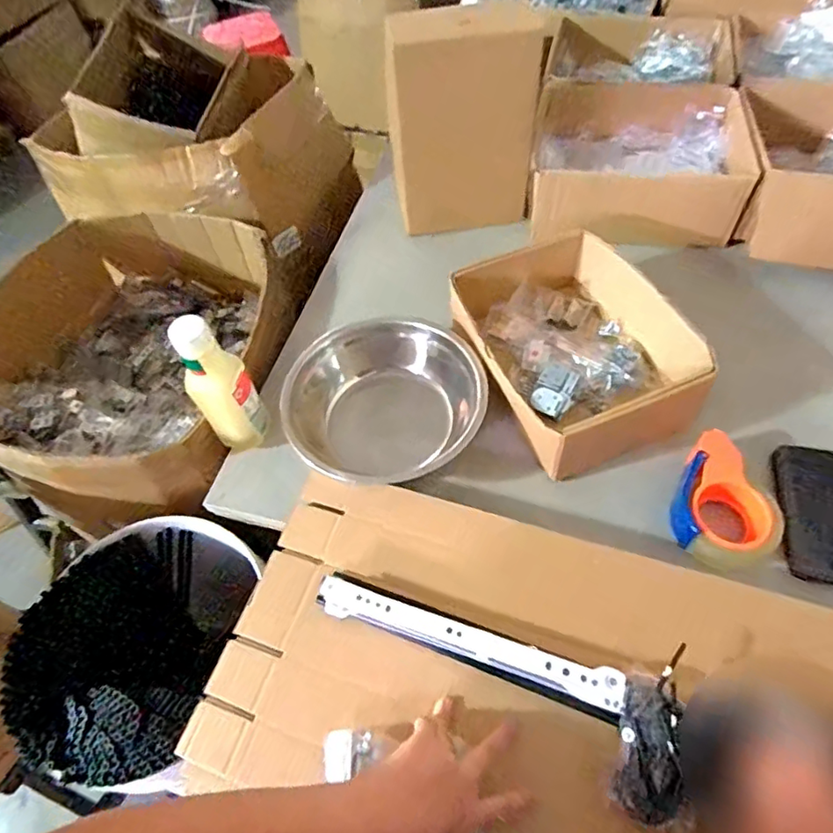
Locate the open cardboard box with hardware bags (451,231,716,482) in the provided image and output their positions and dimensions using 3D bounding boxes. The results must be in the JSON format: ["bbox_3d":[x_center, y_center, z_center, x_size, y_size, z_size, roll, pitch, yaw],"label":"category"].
[{"bbox_3d":[0.207,-0.093,0.745,0.241,0.100,0.294,-21,57,-9],"label":"open cardboard box with hardware bags"}]

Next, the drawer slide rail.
[{"bbox_3d":[0.042,0.217,0.540,0.297,0.015,0.040,13,70,16],"label":"drawer slide rail"}]

